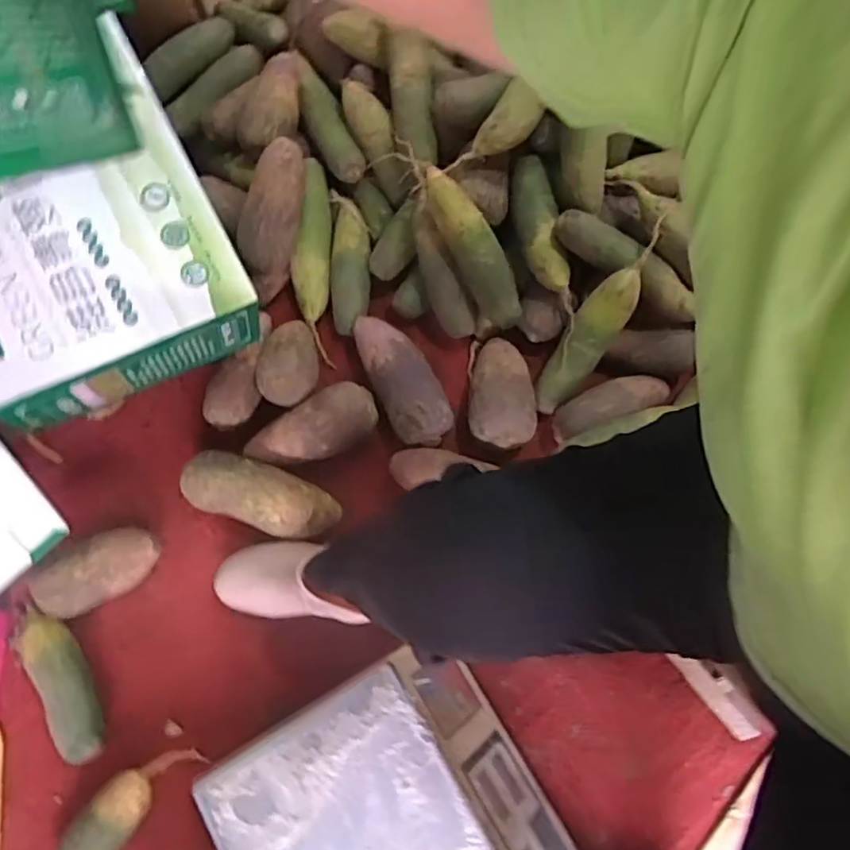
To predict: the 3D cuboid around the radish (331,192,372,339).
[{"bbox_3d":[-0.100,-0.219,0.848,0.054,0.052,0.190,-1,75,-1],"label":"radish"}]

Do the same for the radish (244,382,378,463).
[{"bbox_3d":[-0.139,0.004,0.776,0.164,0.057,0.066,-30,78,-9],"label":"radish"}]

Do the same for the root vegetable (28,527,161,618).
[{"bbox_3d":[-0.379,0.166,0.725,0.136,0.064,0.073,-27,77,-8],"label":"root vegetable"}]

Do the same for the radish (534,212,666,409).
[{"bbox_3d":[0.212,-0.124,0.759,0.054,0.049,0.251,34,111,7],"label":"radish"}]

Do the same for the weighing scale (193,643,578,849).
[{"bbox_3d":[-0.024,0.435,0.651,0.298,0.099,0.330,-30,78,-9],"label":"weighing scale"}]

